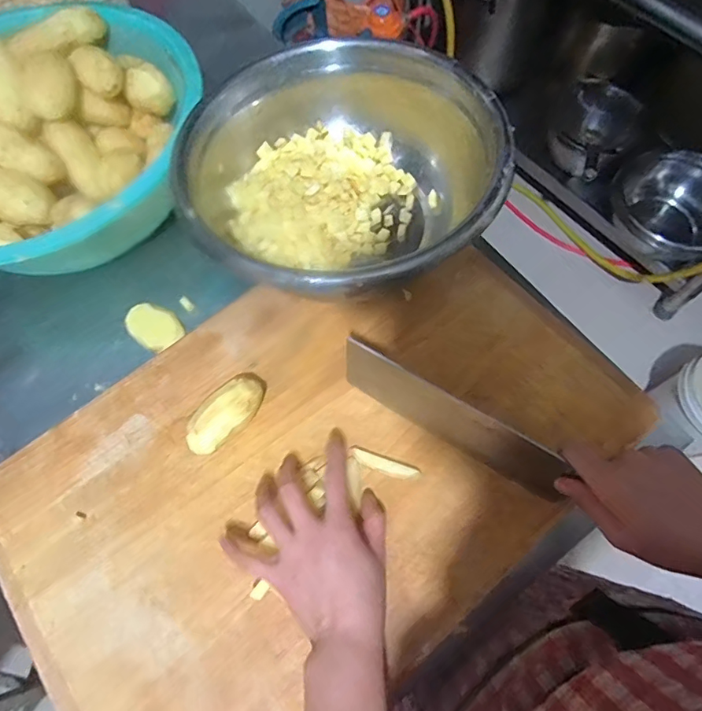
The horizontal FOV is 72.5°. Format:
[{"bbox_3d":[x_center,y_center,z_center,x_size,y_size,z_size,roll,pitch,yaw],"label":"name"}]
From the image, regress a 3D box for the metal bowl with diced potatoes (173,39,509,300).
[{"bbox_3d":[-0.005,-0.180,0.513,0.305,0.128,0.308,-1,68,2],"label":"metal bowl with diced potatoes"}]

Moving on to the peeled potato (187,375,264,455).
[{"bbox_3d":[-0.121,0.055,0.461,0.043,0.042,0.085,40,74,17],"label":"peeled potato"}]

